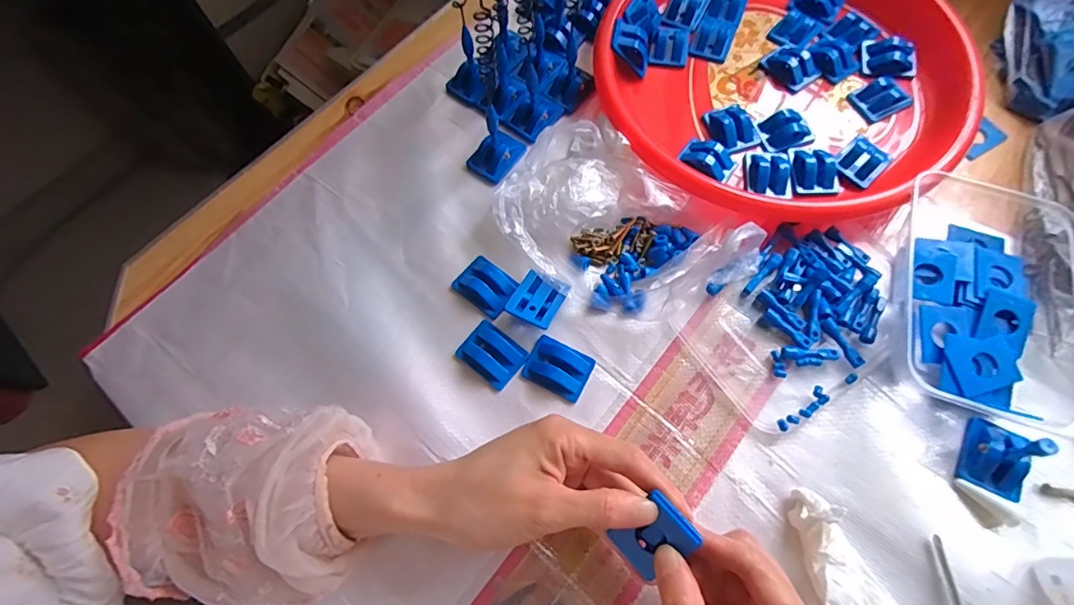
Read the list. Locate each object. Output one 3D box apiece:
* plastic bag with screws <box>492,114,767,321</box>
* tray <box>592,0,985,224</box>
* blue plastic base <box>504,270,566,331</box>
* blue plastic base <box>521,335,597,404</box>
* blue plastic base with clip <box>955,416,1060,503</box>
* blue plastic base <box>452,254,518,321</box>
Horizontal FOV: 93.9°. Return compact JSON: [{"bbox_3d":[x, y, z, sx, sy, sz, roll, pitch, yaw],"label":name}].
[{"bbox_3d":[0.057,-0.060,0.368,0.181,0.053,0.126,41,75,16],"label":"plastic bag with screws"},{"bbox_3d":[0.199,-0.196,0.419,0.284,0.034,0.269,-1,68,2],"label":"tray"},{"bbox_3d":[0.000,-0.001,0.364,0.034,0.014,0.039,27,57,10],"label":"blue plastic base"},{"bbox_3d":[0.015,0.046,0.356,0.044,0.006,0.034,26,71,12],"label":"blue plastic base"},{"bbox_3d":[0.288,0.092,0.301,0.032,0.043,0.044,29,72,13],"label":"blue plastic base with clip"},{"bbox_3d":[-0.038,-0.014,0.378,0.043,0.011,0.035,34,73,14],"label":"blue plastic base"}]

